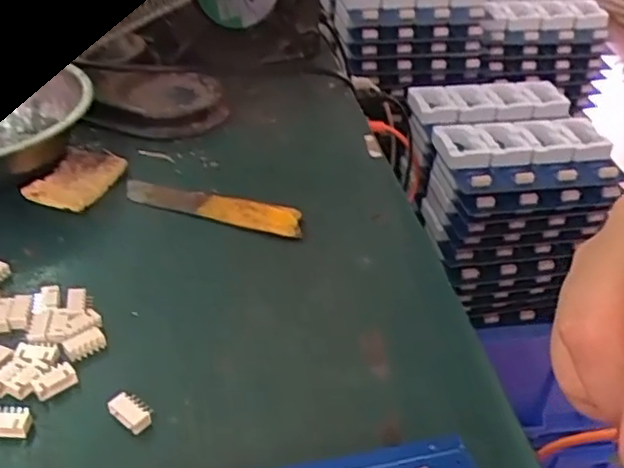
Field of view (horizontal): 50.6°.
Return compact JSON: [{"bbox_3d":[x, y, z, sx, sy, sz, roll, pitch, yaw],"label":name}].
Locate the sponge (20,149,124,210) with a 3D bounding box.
[{"bbox_3d":[-0.129,-0.031,0.362,0.037,0.009,0.051,12,38,12],"label":"sponge"}]

